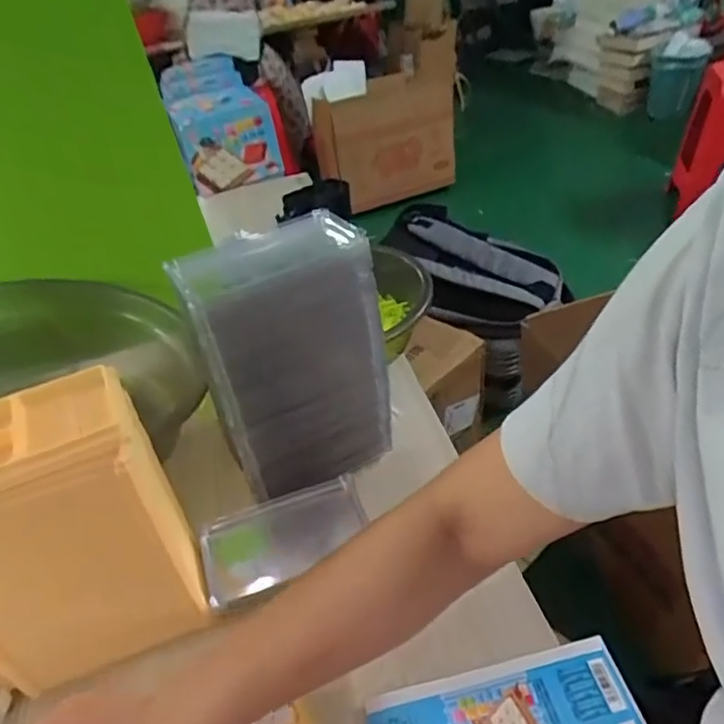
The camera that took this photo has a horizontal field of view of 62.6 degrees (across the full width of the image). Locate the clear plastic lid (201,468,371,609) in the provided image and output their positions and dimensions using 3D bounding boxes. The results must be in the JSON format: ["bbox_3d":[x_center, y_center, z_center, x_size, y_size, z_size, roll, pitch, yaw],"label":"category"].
[{"bbox_3d":[-0.071,0.163,0.541,0.149,0.096,0.021,-19,39,-13],"label":"clear plastic lid"}]

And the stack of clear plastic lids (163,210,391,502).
[{"bbox_3d":[-0.061,0.001,0.509,0.143,0.218,0.097,-21,41,-16],"label":"stack of clear plastic lids"}]

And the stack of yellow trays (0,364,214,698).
[{"bbox_3d":[-0.204,0.122,0.408,0.144,0.199,0.083,-20,41,-15],"label":"stack of yellow trays"}]

